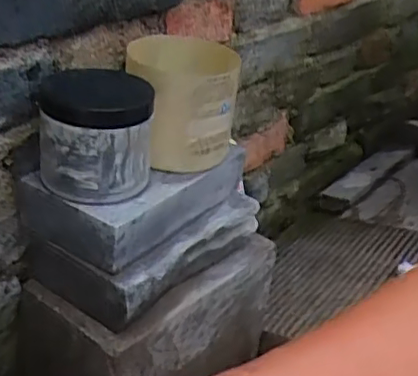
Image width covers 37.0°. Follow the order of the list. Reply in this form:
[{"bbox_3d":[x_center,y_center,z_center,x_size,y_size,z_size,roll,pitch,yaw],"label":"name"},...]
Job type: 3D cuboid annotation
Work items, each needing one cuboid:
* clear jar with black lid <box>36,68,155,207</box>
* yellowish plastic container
[{"bbox_3d":[-0.093,-0.044,0.517,0.089,0.082,0.089,-4,29,-8],"label":"clear jar with black lid"},{"bbox_3d":[-0.022,-0.078,0.572,0.098,0.104,0.082,0,29,-1],"label":"yellowish plastic container"}]

